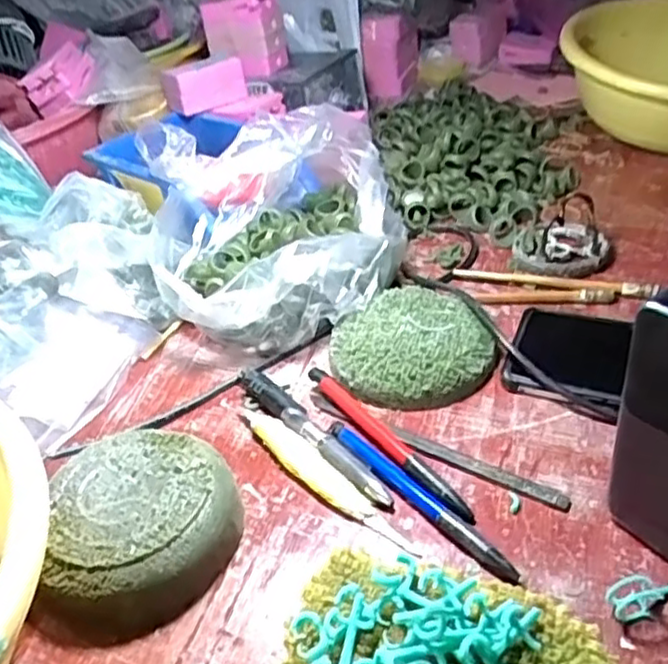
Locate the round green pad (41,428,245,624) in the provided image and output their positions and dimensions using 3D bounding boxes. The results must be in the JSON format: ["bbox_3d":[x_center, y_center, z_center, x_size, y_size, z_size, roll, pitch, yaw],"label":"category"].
[{"bbox_3d":[-0.095,0.097,0.359,0.090,0.036,0.095,-5,36,4],"label":"round green pad"}]

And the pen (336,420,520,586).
[{"bbox_3d":[0.042,0.086,0.368,0.011,0.008,0.135,-28,41,-26],"label":"pen"}]

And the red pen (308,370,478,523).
[{"bbox_3d":[0.031,0.059,0.402,0.017,0.012,0.141,-26,40,-23],"label":"red pen"}]

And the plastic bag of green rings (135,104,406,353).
[{"bbox_3d":[-0.045,-0.083,0.531,0.188,0.104,0.202,-10,36,-3],"label":"plastic bag of green rings"}]

